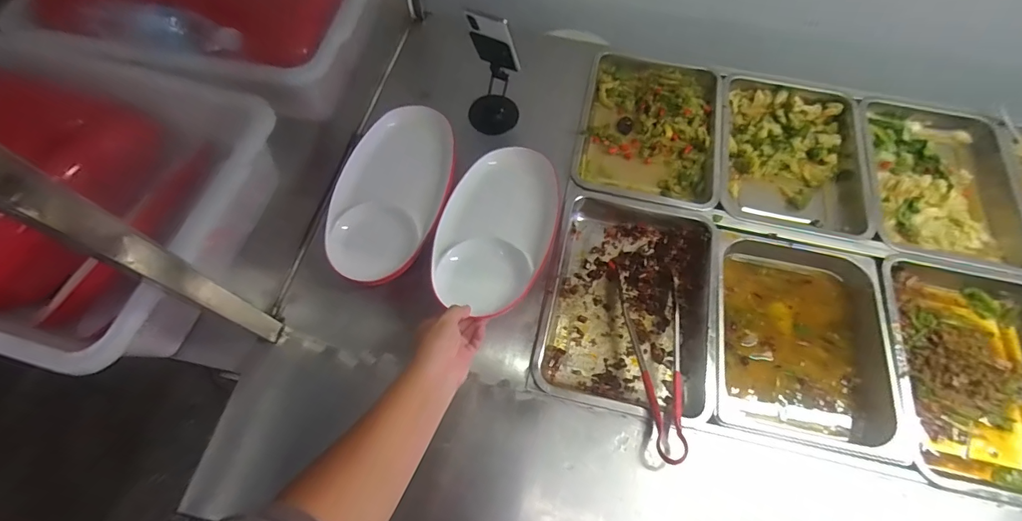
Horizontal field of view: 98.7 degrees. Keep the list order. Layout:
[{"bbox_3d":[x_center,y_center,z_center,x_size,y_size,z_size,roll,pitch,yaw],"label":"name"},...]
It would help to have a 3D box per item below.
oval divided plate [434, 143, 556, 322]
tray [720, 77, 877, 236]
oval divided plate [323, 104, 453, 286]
[{"bbox_3d":[-0.020,-0.062,0.682,0.167,0.050,0.299,13,67,3],"label":"oval divided plate"},{"bbox_3d":[0.527,-0.200,0.847,0.261,0.067,0.332,12,67,3],"label":"tray"},{"bbox_3d":[-0.194,-0.111,0.719,0.169,0.038,0.313,9,67,2],"label":"oval divided plate"}]

